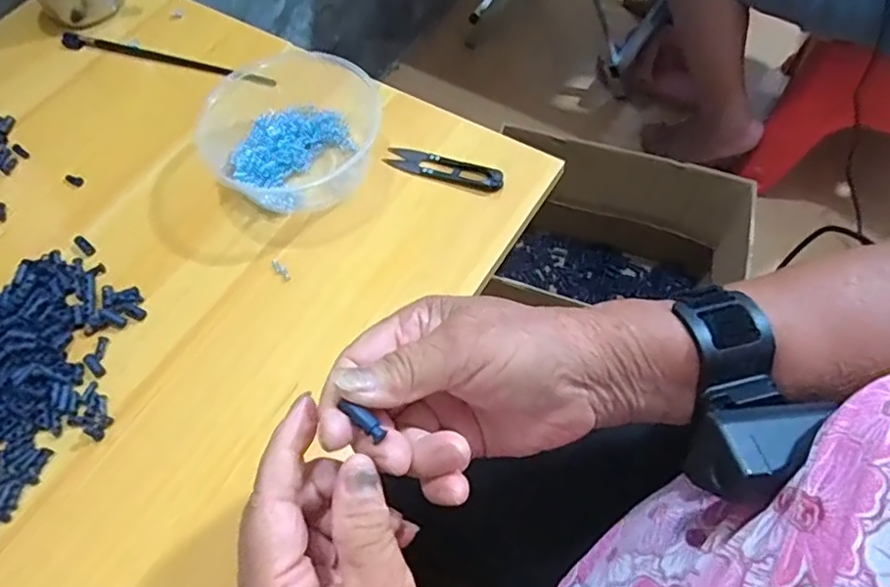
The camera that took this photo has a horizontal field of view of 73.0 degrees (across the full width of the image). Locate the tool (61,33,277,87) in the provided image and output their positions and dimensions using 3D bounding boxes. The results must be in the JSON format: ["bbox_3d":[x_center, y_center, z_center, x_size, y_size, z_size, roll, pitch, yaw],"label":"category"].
[{"bbox_3d":[-0.268,-0.226,0.579,0.219,0.016,0.017,14,62,11],"label":"tool"}]

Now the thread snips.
[{"bbox_3d":[0.000,-0.106,0.505,0.103,0.011,0.027,20,63,14],"label":"thread snips"}]

